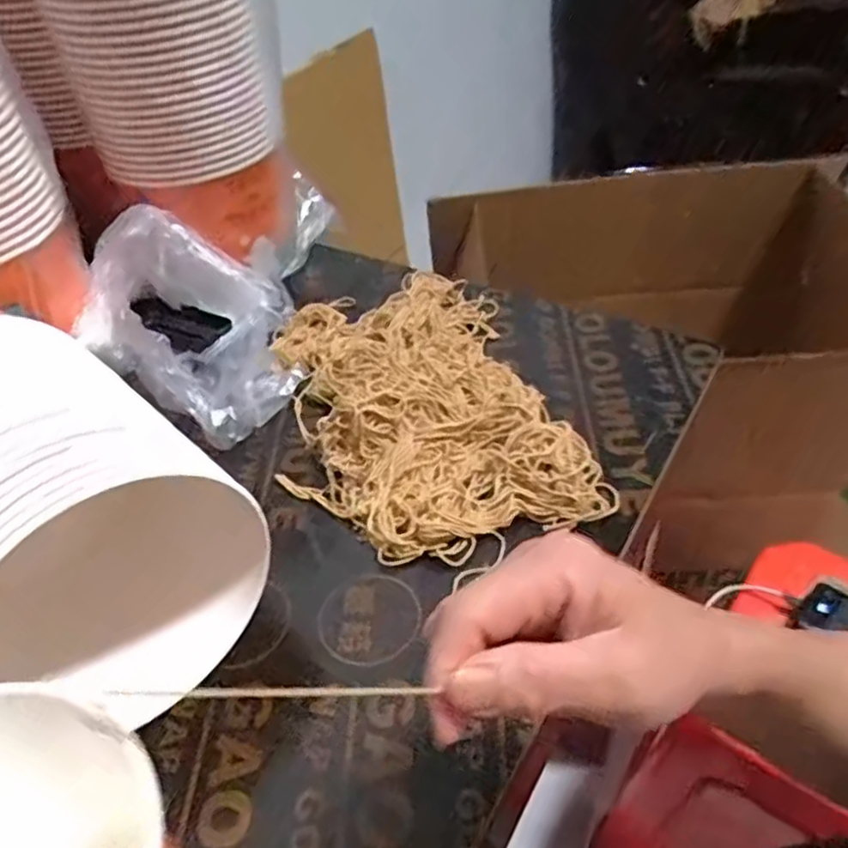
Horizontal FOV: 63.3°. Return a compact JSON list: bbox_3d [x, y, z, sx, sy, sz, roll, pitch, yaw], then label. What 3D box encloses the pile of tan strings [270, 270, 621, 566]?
[{"bbox_3d":[-0.011,-0.032,0.553,0.212,0.039,0.321,-14,44,-9],"label":"pile of tan strings"}]

